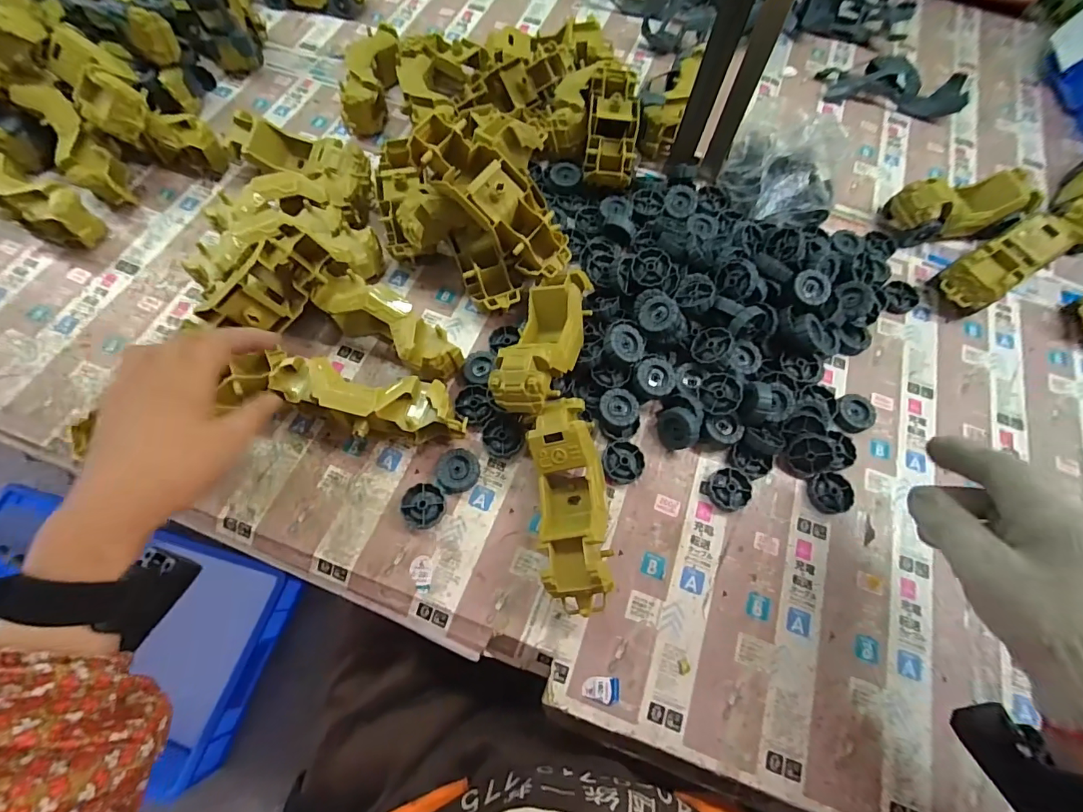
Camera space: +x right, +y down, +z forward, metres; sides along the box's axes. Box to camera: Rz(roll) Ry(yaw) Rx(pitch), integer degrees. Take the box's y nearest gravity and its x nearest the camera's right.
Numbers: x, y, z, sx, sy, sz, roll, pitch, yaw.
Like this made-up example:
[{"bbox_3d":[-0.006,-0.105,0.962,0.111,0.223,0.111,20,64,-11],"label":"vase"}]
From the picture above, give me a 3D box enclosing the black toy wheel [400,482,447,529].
[{"bbox_3d":[-0.104,0.088,0.404,0.037,0.010,0.037,1,67,-2],"label":"black toy wheel"}]

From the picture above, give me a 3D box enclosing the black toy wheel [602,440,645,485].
[{"bbox_3d":[0.076,0.053,0.428,0.038,0.011,0.038,1,67,-2],"label":"black toy wheel"}]

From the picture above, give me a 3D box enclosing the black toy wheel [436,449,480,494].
[{"bbox_3d":[-0.076,0.059,0.416,0.037,0.016,0.038,1,67,-2],"label":"black toy wheel"}]

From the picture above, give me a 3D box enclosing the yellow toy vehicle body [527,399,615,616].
[{"bbox_3d":[0.027,0.081,0.387,0.063,0.065,0.169,-5,67,-4],"label":"yellow toy vehicle body"}]

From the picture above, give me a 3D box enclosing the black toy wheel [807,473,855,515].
[{"bbox_3d":[0.269,0.081,0.421,0.039,0.009,0.036,1,67,-2],"label":"black toy wheel"}]

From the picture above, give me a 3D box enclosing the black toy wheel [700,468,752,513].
[{"bbox_3d":[0.175,0.078,0.426,0.039,0.013,0.039,1,67,-2],"label":"black toy wheel"}]

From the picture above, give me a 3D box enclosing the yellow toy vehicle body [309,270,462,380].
[{"bbox_3d":[-0.146,-0.074,0.450,0.153,0.059,0.050,32,70,11],"label":"yellow toy vehicle body"}]

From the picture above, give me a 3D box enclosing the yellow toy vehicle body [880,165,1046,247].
[{"bbox_3d":[0.482,-0.232,0.531,0.131,0.064,0.060,-8,67,-5],"label":"yellow toy vehicle body"}]

